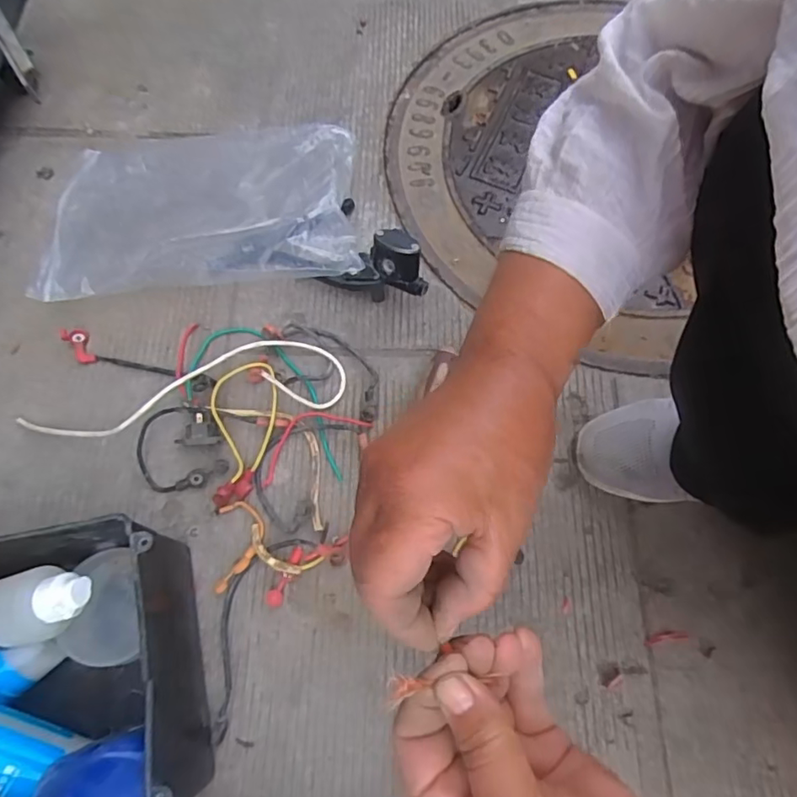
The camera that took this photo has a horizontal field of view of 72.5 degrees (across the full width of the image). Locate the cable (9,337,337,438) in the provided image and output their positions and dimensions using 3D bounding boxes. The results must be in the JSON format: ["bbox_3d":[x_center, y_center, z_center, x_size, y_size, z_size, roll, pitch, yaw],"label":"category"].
[{"bbox_3d":[-0.205,-0.011,0.516,0.301,0.048,0.073,-10,68,-6],"label":"cable"}]

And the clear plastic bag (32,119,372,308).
[{"bbox_3d":[-0.205,-0.222,0.586,0.301,0.083,0.244,-5,68,-4],"label":"clear plastic bag"}]

